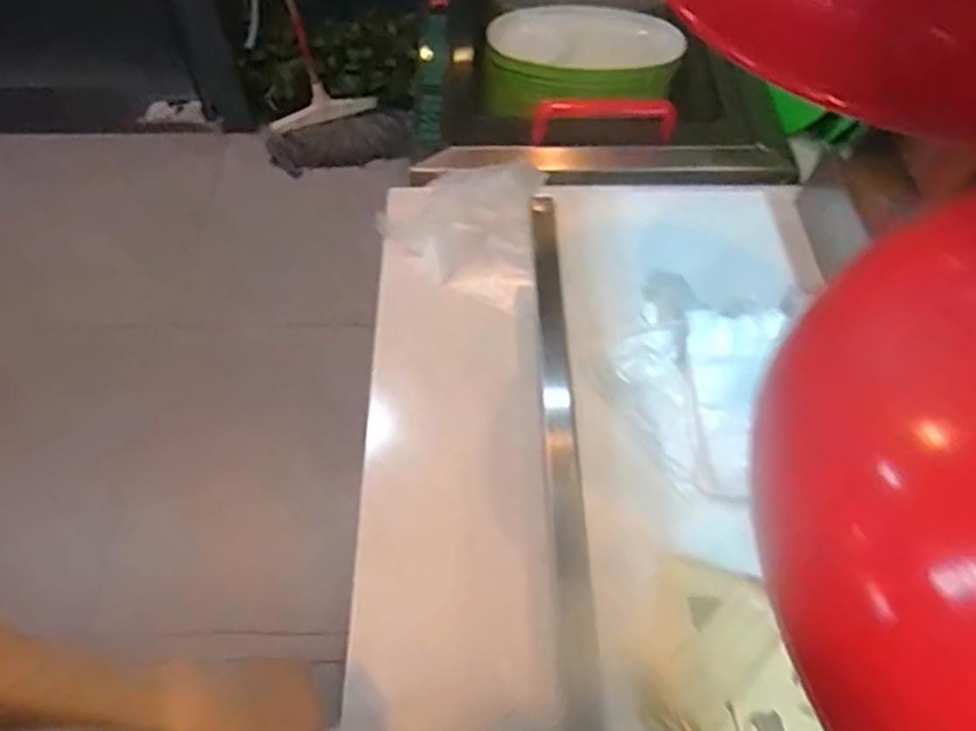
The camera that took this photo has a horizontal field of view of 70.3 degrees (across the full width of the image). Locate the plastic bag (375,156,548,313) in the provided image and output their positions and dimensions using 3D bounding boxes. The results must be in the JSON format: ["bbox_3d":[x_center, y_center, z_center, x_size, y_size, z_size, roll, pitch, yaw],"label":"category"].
[{"bbox_3d":[-0.042,-0.187,0.935,0.212,0.050,0.207,5,57,2],"label":"plastic bag"}]

